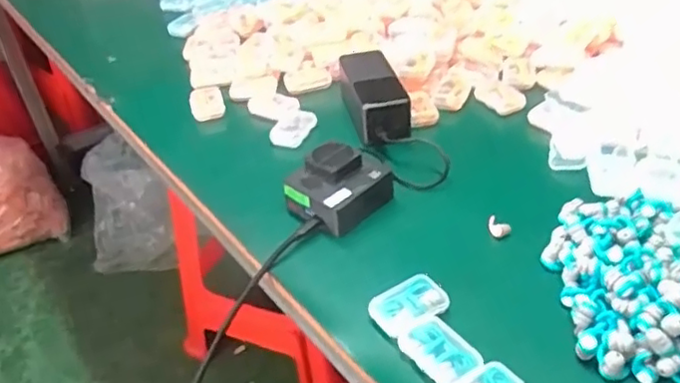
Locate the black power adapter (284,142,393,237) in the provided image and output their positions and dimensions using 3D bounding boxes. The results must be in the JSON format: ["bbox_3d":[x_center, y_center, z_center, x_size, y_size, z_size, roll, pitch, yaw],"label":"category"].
[{"bbox_3d":[-0.001,-0.009,0.564,0.067,0.045,0.083,28,48,35],"label":"black power adapter"}]

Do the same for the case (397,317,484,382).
[{"bbox_3d":[0.070,0.112,0.430,0.038,0.017,0.055,-23,41,-23],"label":"case"}]

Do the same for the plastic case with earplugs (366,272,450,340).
[{"bbox_3d":[0.051,0.086,0.465,0.054,0.018,0.038,-23,41,-22],"label":"plastic case with earplugs"}]

